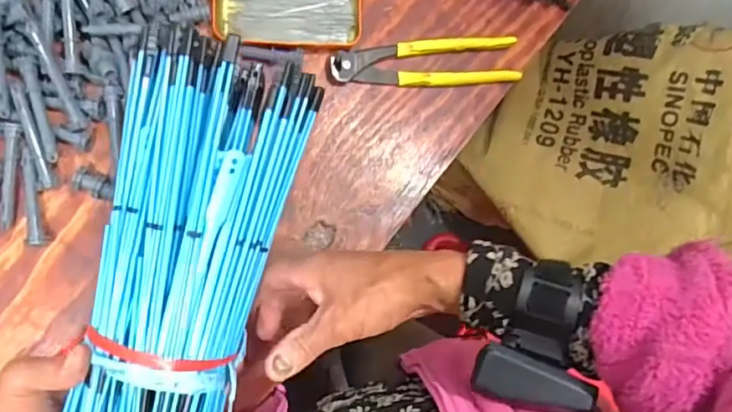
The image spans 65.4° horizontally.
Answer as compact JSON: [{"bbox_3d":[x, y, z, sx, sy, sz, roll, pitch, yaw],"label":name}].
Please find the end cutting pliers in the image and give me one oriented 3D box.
[{"bbox_3d":[0.066,-0.149,0.593,0.198,0.017,0.051,-7,89,-8],"label":"end cutting pliers"}]

